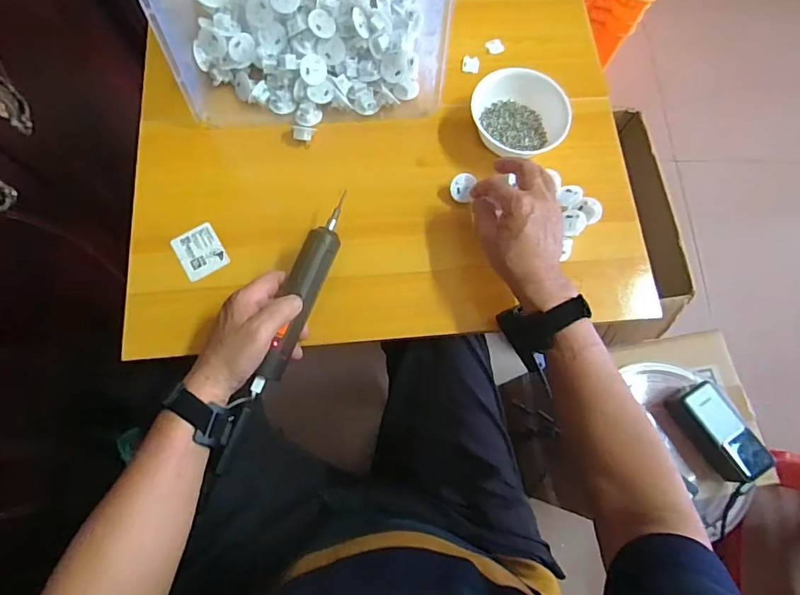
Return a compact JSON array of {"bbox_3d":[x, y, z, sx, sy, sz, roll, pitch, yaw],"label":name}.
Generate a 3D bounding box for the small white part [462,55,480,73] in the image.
[{"bbox_3d":[0.096,-0.314,0.644,0.023,0.014,0.021,10,73,1],"label":"small white part"}]

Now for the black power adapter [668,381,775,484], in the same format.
[{"bbox_3d":[0.446,0.186,0.668,0.052,0.057,0.133,-28,76,-10],"label":"black power adapter"}]

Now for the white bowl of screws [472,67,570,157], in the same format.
[{"bbox_3d":[0.147,-0.228,0.592,0.101,0.050,0.104,1,73,-2],"label":"white bowl of screws"}]

